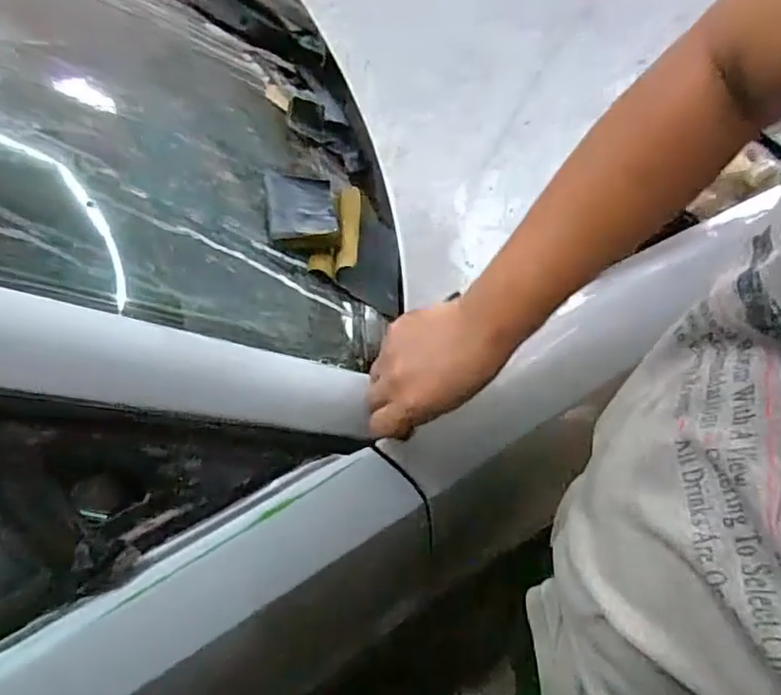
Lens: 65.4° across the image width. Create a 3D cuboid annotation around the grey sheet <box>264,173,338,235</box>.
[{"bbox_3d":[-0.089,-0.144,0.616,0.073,0.010,0.106,9,42,-25],"label":"grey sheet"}]

